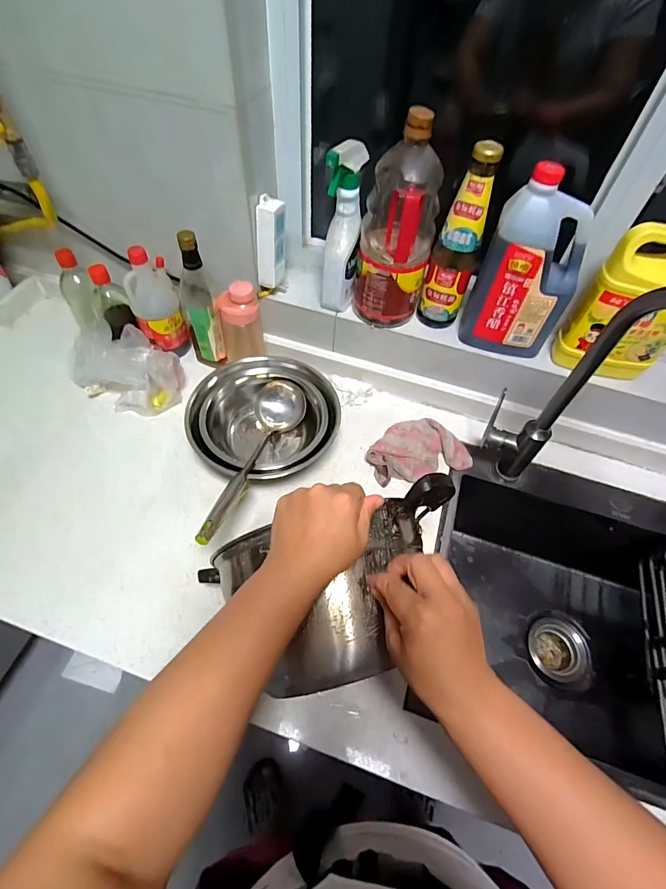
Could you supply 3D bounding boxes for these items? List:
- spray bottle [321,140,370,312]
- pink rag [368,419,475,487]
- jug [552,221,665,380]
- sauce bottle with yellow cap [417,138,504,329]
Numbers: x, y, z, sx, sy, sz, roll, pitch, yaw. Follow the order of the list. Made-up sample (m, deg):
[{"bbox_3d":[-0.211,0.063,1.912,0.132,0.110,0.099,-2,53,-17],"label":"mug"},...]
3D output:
[{"bbox_3d":[0.016,-0.336,0.650,0.055,0.229,0.085,8,56,3],"label":"spray bottle"},{"bbox_3d":[0.149,0.004,0.728,0.174,0.034,0.112,-13,58,-11],"label":"pink rag"},{"bbox_3d":[0.443,-0.197,0.591,0.145,0.244,0.070,5,56,1],"label":"jug"},{"bbox_3d":[0.193,-0.304,0.633,0.070,0.262,0.062,17,57,9],"label":"sauce bottle with yellow cap"}]

